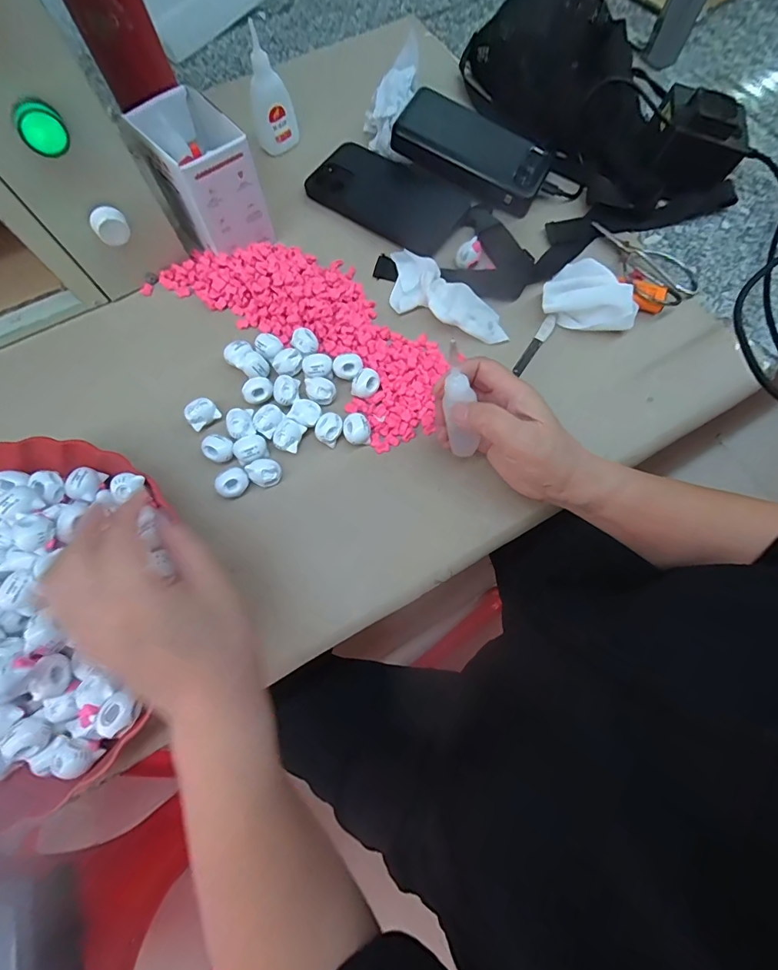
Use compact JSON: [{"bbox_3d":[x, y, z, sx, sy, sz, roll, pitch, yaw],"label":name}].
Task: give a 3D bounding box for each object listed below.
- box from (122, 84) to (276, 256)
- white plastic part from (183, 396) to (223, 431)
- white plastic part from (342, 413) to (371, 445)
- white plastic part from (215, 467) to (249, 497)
[{"bbox_3d":[-0.167,-0.274,0.389,0.076,0.095,0.092,-42,76,-11],"label":"box"},{"bbox_3d":[-0.157,-0.060,0.360,0.025,0.019,0.018,-36,75,-10],"label":"white plastic part"},{"bbox_3d":[-0.027,-0.046,0.353,0.022,0.015,0.022,0,72,1],"label":"white plastic part"},{"bbox_3d":[-0.123,-0.001,0.338,0.019,0.014,0.024,36,76,12],"label":"white plastic part"}]

